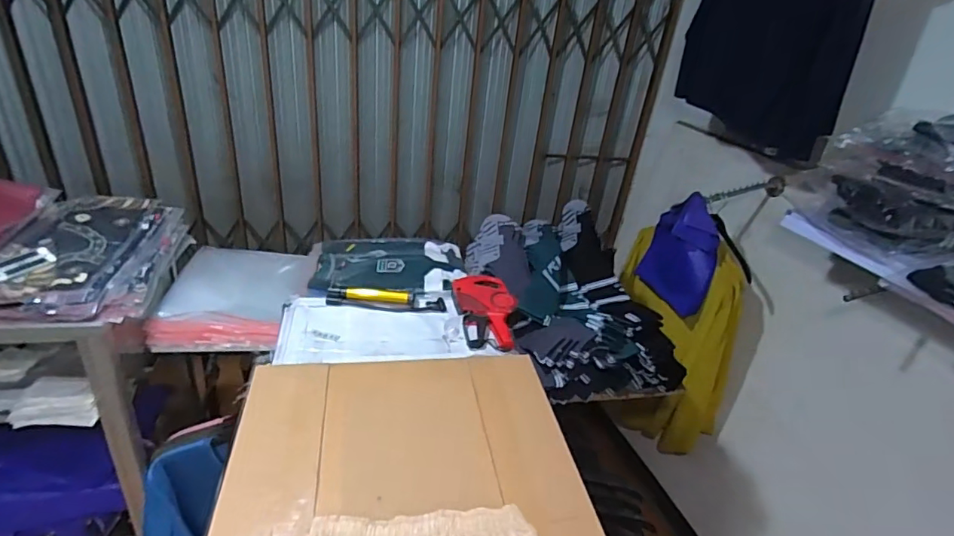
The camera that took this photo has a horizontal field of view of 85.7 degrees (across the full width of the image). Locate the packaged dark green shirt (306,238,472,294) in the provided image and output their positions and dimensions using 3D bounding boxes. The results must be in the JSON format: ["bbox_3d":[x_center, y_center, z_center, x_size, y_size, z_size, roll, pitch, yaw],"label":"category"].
[{"bbox_3d":[-0.212,-0.009,1.270,0.361,0.025,0.295,0,30,-14],"label":"packaged dark green shirt"}]

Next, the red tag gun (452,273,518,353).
[{"bbox_3d":[0.023,0.088,1.103,0.124,0.049,0.220,-2,30,-17],"label":"red tag gun"}]

